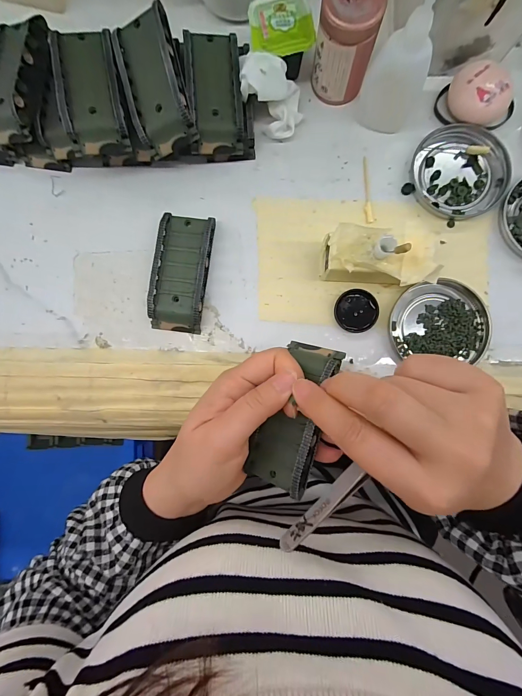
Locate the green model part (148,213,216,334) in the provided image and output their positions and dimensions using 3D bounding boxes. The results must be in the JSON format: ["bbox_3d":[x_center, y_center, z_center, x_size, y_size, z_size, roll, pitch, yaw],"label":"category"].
[{"bbox_3d":[-0.067,-0.063,0.267,0.043,0.019,0.096,7,88,3],"label":"green model part"}]

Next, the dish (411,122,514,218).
[{"bbox_3d":[0.169,-0.150,0.269,0.075,0.007,0.074,-4,87,2],"label":"dish"}]

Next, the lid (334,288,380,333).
[{"bbox_3d":[0.080,-0.031,0.266,0.035,0.006,0.035,0,88,2],"label":"lid"}]

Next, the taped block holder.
[{"bbox_3d":[0.091,-0.069,0.252,0.086,0.041,0.043,5,88,3],"label":"taped block holder"}]

